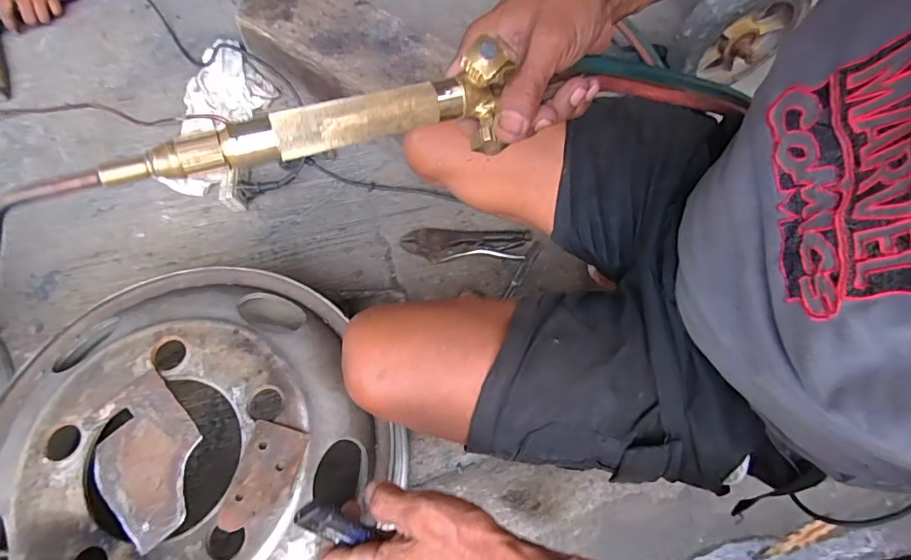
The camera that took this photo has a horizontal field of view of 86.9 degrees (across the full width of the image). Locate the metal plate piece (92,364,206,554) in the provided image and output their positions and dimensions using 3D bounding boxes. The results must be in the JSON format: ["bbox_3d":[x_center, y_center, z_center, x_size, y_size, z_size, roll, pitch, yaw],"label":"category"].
[{"bbox_3d":[-0.296,0.169,0.463,0.096,0.012,0.142,-41,75,-17],"label":"metal plate piece"}]

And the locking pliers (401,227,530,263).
[{"bbox_3d":[0.016,-0.057,0.797,0.204,0.019,0.063,3,67,-1],"label":"locking pliers"}]

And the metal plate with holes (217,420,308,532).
[{"bbox_3d":[-0.179,0.186,0.453,0.053,0.005,0.094,14,67,3],"label":"metal plate with holes"}]

